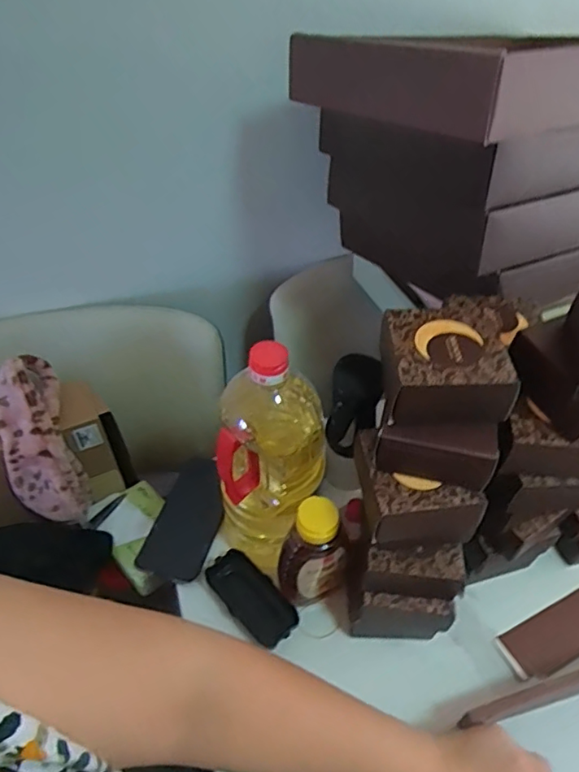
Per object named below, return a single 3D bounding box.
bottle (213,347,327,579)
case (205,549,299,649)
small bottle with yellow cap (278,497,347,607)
[{"bbox_3d":[-0.015,0.069,0.559,0.092,0.262,0.109,27,53,22],"label":"bottle"},{"bbox_3d":[-0.040,0.228,0.608,0.051,0.021,0.113,-35,57,-28],"label":"case"},{"bbox_3d":[0.023,0.176,0.567,0.053,0.140,0.058,35,56,26],"label":"small bottle with yellow cap"}]

